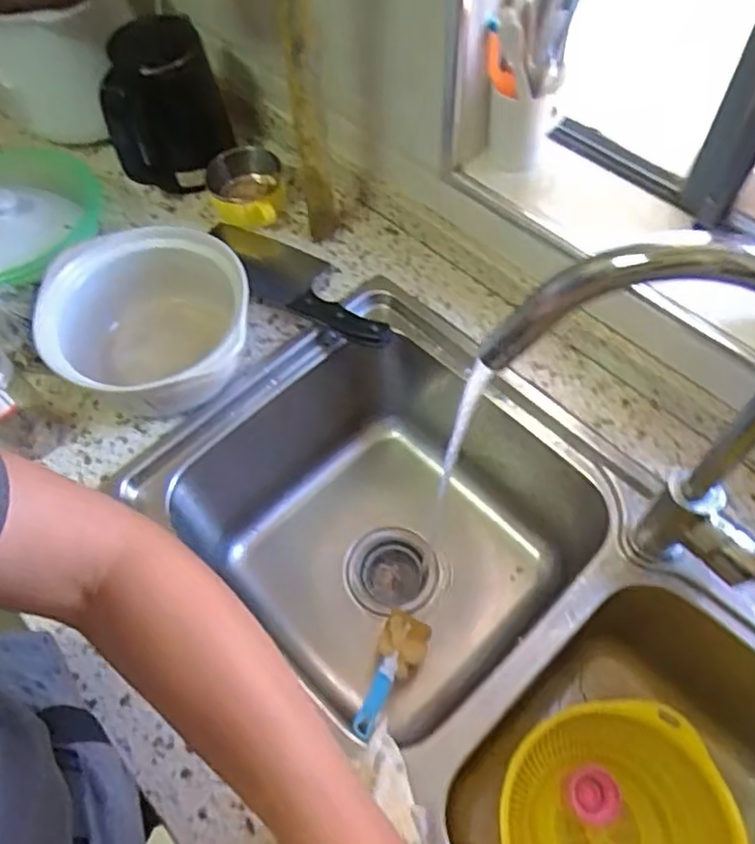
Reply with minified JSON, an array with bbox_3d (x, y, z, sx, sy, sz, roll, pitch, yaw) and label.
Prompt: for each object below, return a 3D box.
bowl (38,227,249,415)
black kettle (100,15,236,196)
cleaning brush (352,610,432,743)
[{"bbox_3d":[-0.235,-0.096,0.689,0.188,0.109,0.189,-9,60,-2],"label":"bowl"},{"bbox_3d":[-0.253,-0.374,0.811,0.126,0.177,0.107,-6,60,0],"label":"black kettle"},{"bbox_3d":[0.011,0.266,0.698,0.054,0.031,0.193,18,18,13],"label":"cleaning brush"}]

